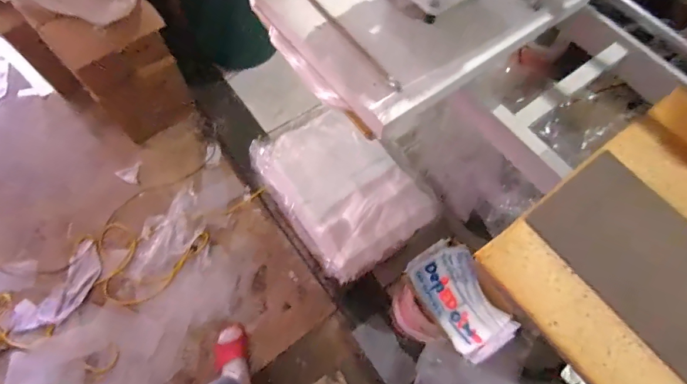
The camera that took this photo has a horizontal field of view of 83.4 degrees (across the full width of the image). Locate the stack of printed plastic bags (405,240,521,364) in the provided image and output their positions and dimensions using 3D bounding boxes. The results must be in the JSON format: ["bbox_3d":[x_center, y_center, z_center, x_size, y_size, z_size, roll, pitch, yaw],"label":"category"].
[{"bbox_3d":[0.293,0.263,0.969,0.175,0.060,0.272,-27,71,-14],"label":"stack of printed plastic bags"}]

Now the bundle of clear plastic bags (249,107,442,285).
[{"bbox_3d":[-0.019,-0.023,1.085,0.333,0.066,0.482,-36,73,-14],"label":"bundle of clear plastic bags"}]

